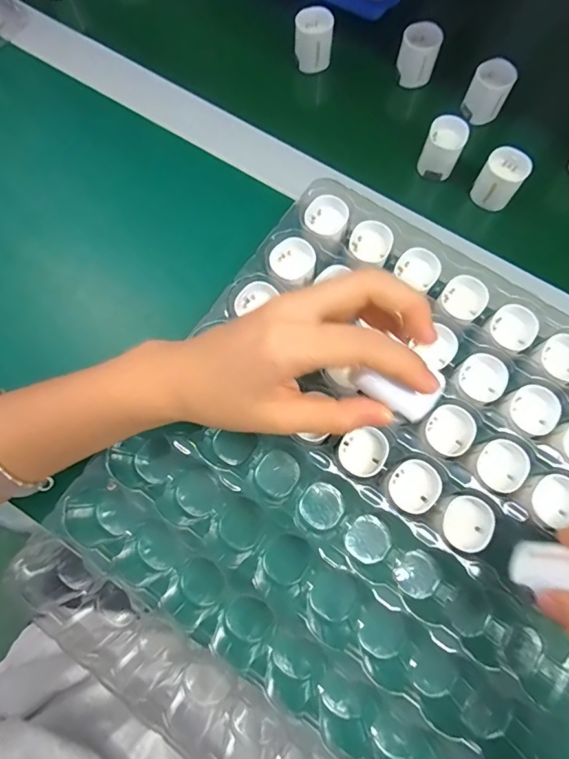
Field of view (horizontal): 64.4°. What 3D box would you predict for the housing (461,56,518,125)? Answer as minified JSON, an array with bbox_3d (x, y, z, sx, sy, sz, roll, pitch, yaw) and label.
[{"bbox_3d":[0.166,-0.234,0.368,0.031,0.033,0.031,0,76,0],"label":"housing"}]

